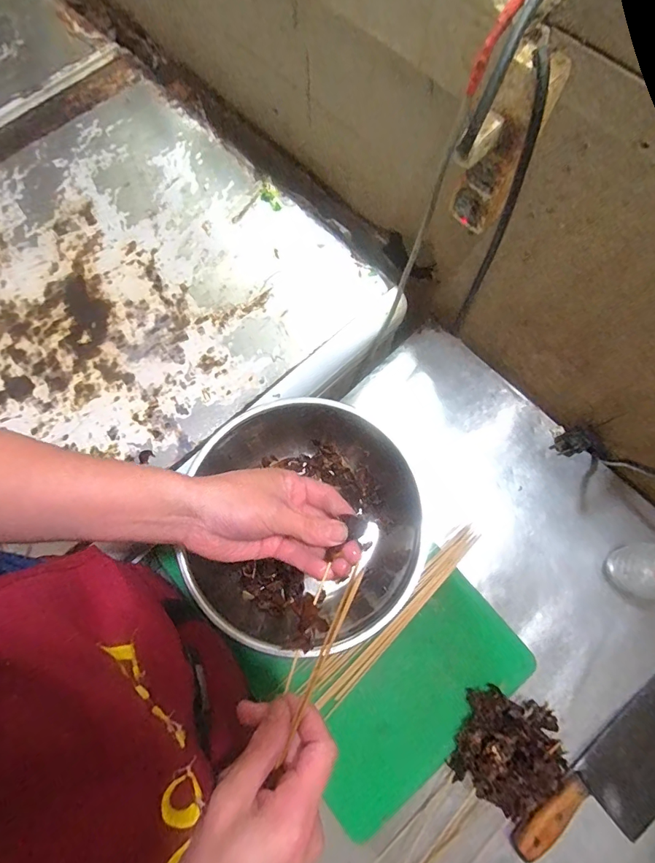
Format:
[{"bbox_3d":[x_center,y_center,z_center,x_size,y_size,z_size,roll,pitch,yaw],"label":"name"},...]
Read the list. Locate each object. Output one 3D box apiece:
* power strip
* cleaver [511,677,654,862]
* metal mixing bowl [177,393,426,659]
[{"bbox_3d":[0.170,-0.273,0.433,0.053,0.181,0.029,36,77,9],"label":"power strip"},{"bbox_3d":[0.382,0.450,0.549,0.307,0.020,0.102,-36,77,-10],"label":"cleaver"},{"bbox_3d":[-0.036,0.126,0.580,0.291,0.130,0.304,0,74,0],"label":"metal mixing bowl"}]

